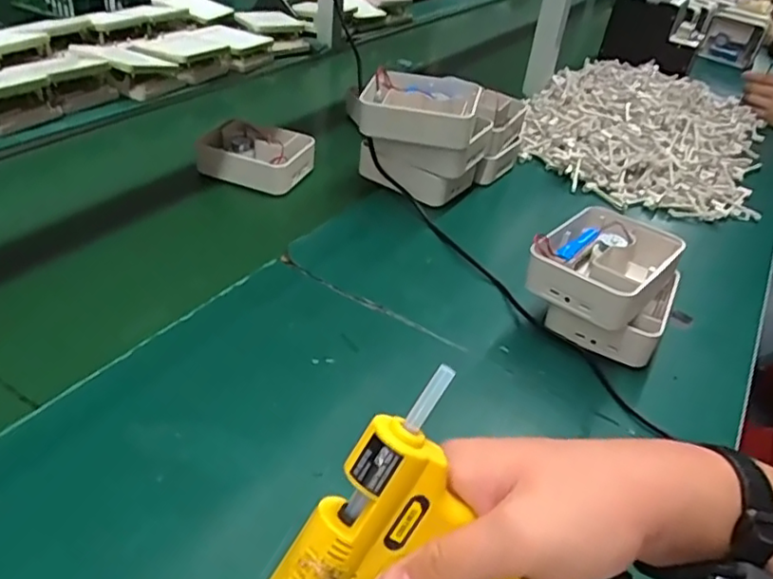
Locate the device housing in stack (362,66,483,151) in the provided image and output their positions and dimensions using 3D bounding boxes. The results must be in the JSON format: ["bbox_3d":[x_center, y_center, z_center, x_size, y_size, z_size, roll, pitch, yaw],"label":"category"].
[{"bbox_3d":[0.038,-0.208,0.708,0.133,0.049,0.101,13,36,7],"label":"device housing in stack"}]

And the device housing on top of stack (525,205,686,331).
[{"bbox_3d":[0.195,-0.025,0.556,0.105,0.050,0.121,30,41,28],"label":"device housing on top of stack"}]

